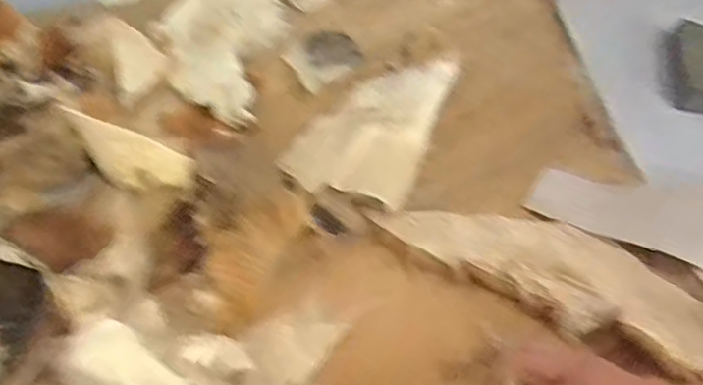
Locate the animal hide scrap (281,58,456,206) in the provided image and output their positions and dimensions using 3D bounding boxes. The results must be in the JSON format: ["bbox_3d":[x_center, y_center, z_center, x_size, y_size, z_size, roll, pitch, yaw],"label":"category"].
[{"bbox_3d":[0.020,-0.080,0.599,0.130,0.030,0.189,15,56,15],"label":"animal hide scrap"}]

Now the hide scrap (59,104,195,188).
[{"bbox_3d":[-0.227,-0.037,0.568,0.130,0.021,0.053,26,97,-10],"label":"hide scrap"}]

